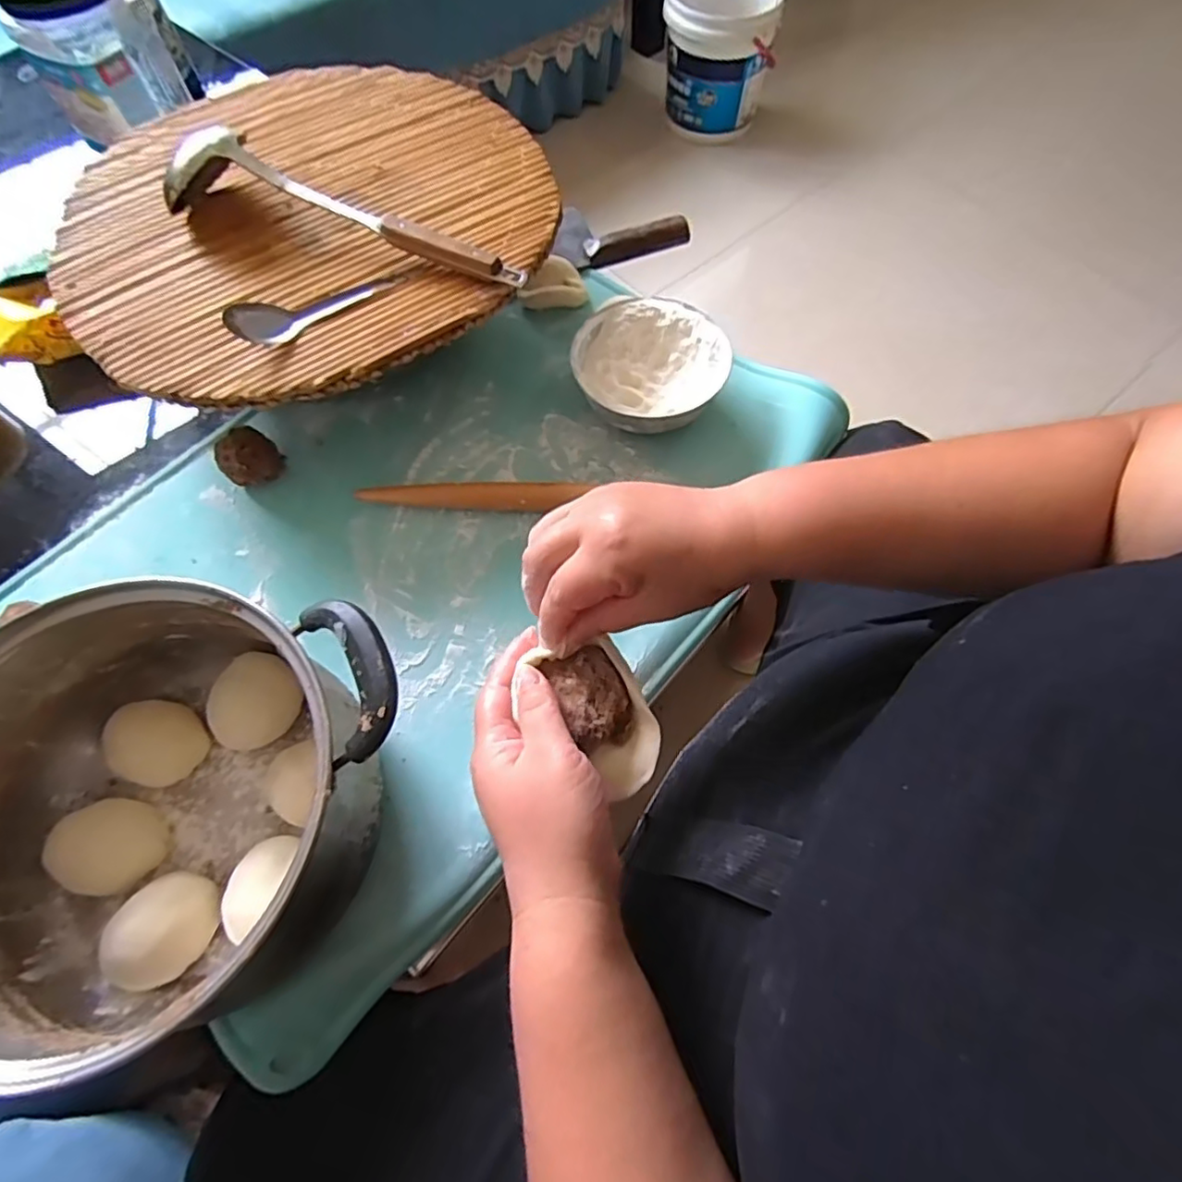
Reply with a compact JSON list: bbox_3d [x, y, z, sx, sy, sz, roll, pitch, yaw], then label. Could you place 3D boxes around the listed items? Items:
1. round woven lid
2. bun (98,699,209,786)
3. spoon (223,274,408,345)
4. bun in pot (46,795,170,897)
[{"bbox_3d":[-0.259,-0.354,0.564,0.426,0.026,0.426,0,66,1],"label":"round woven lid"},{"bbox_3d":[-0.321,0.111,0.459,0.055,0.035,0.055,0,66,1],"label":"bun"},{"bbox_3d":[-0.215,-0.231,0.490,0.135,0.026,0.034,-34,69,-13],"label":"spoon"},{"bbox_3d":[-0.333,0.176,0.432,0.059,0.034,0.057,0,66,1],"label":"bun in pot"}]

